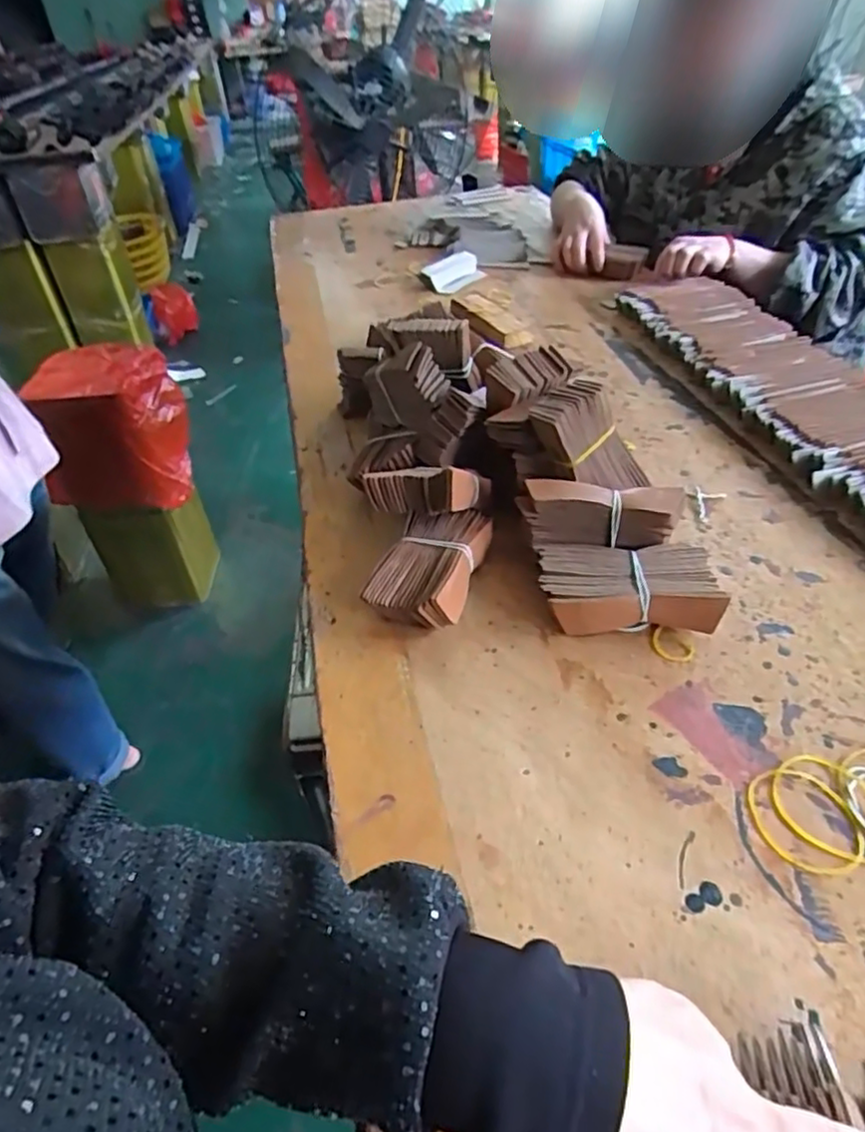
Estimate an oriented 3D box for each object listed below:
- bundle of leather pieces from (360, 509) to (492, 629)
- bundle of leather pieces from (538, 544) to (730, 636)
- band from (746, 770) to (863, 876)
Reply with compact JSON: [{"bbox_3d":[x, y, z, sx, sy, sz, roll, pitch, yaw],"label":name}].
[{"bbox_3d":[0.001,-0.001,0.542,0.073,0.050,0.121,11,44,18],"label":"bundle of leather pieces"},{"bbox_3d":[0.149,0.018,0.512,0.126,0.037,0.072,2,41,8],"label":"bundle of leather pieces"},{"bbox_3d":[0.216,0.146,0.384,0.060,0.004,0.062,10,43,17],"label":"band"}]

